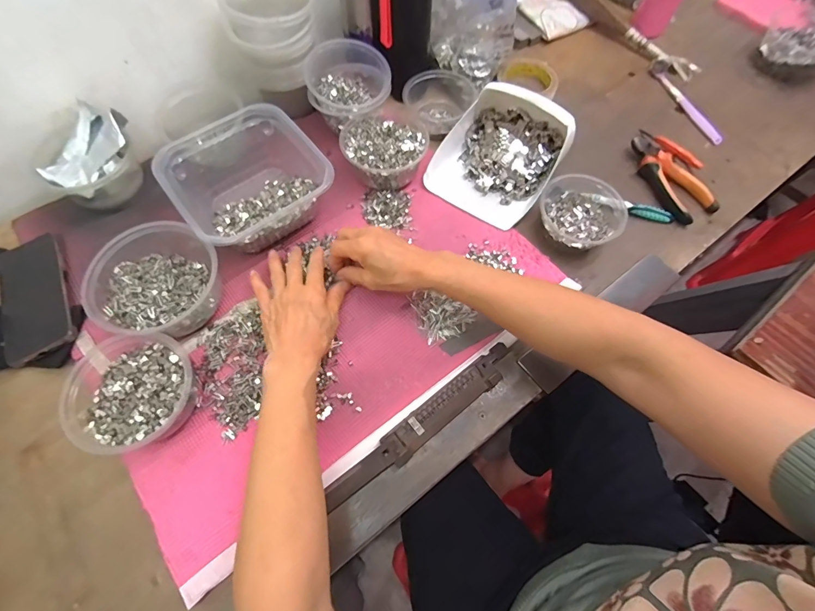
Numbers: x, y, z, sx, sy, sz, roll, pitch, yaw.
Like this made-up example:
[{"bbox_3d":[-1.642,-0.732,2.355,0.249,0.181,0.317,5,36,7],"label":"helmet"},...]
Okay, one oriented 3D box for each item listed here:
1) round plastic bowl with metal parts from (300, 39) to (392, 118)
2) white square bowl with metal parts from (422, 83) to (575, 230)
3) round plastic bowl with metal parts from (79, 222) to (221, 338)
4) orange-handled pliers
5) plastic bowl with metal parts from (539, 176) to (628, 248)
[{"bbox_3d":[-0.081,-0.324,0.545,0.114,0.065,0.107,-4,67,-4],"label":"round plastic bowl with metal parts"},{"bbox_3d":[0.127,-0.213,0.533,0.153,0.088,0.167,32,69,11],"label":"white square bowl with metal parts"},{"bbox_3d":[-0.282,-0.026,0.439,0.122,0.074,0.126,1,66,-2],"label":"round plastic bowl with metal parts"},{"bbox_3d":[0.373,-0.184,0.563,0.074,0.023,0.147,-24,69,-12],"label":"orange-handled pliers"},{"bbox_3d":[0.230,-0.124,0.516,0.104,0.056,0.114,1,66,-2],"label":"plastic bowl with metal parts"}]

